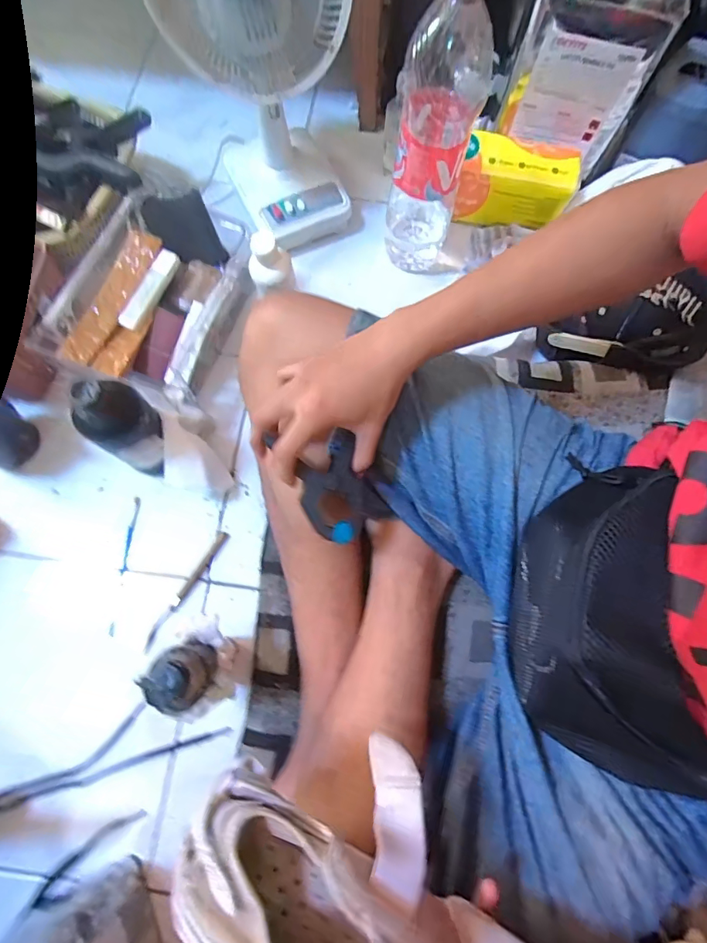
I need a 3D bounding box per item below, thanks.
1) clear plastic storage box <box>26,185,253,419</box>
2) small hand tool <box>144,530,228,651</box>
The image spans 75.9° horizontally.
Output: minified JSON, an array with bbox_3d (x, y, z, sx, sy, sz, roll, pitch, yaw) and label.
[{"bbox_3d":[-0.250,-0.213,0.581,0.188,0.106,0.245,18,73,3],"label":"clear plastic storage box"},{"bbox_3d":[-0.198,0.139,0.540,0.013,0.010,0.153,32,74,8],"label":"small hand tool"}]

